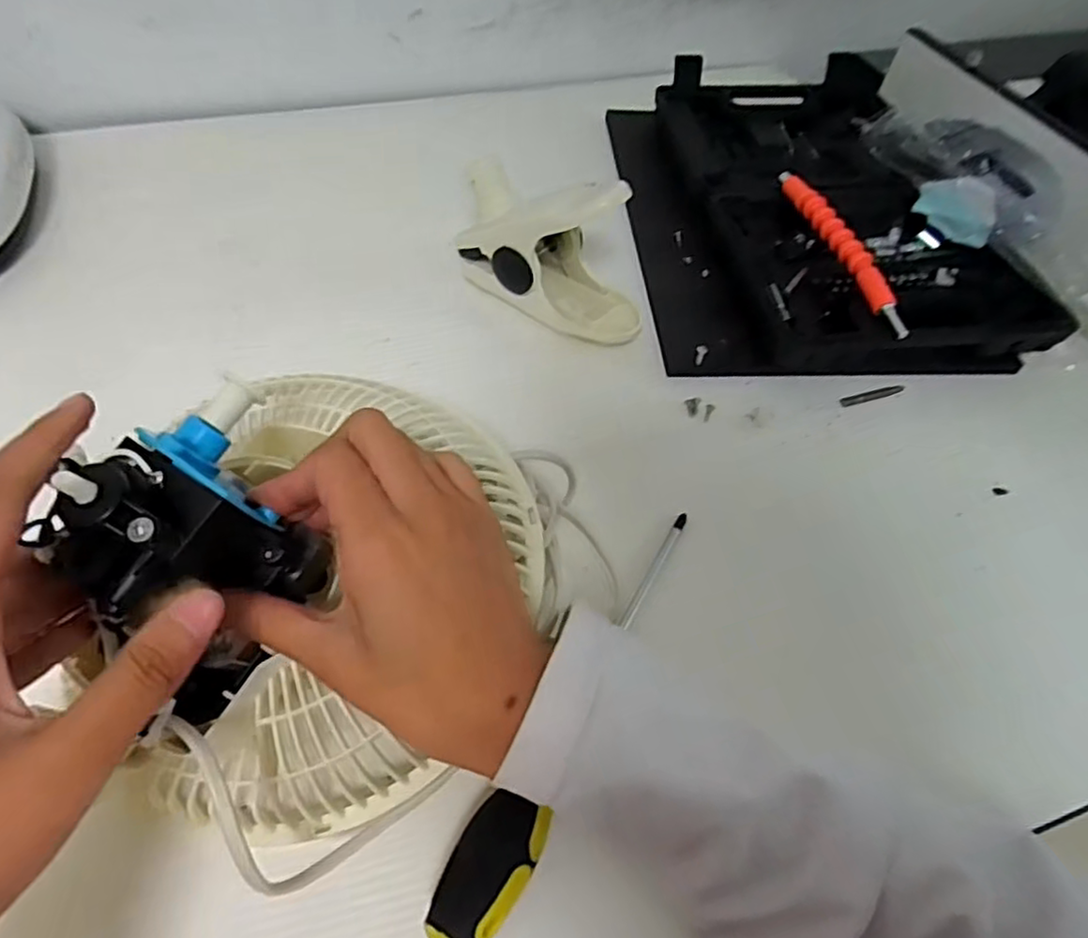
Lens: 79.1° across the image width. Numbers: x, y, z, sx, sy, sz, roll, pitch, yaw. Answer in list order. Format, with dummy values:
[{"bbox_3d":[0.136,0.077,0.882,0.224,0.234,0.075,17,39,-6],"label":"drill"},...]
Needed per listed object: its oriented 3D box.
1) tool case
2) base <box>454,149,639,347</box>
[{"bbox_3d":[0.201,-0.218,0.527,0.269,0.051,0.368,-4,55,-8],"label":"tool case"},{"bbox_3d":[0.007,-0.146,0.432,0.136,0.102,0.055,33,59,18],"label":"base"}]

